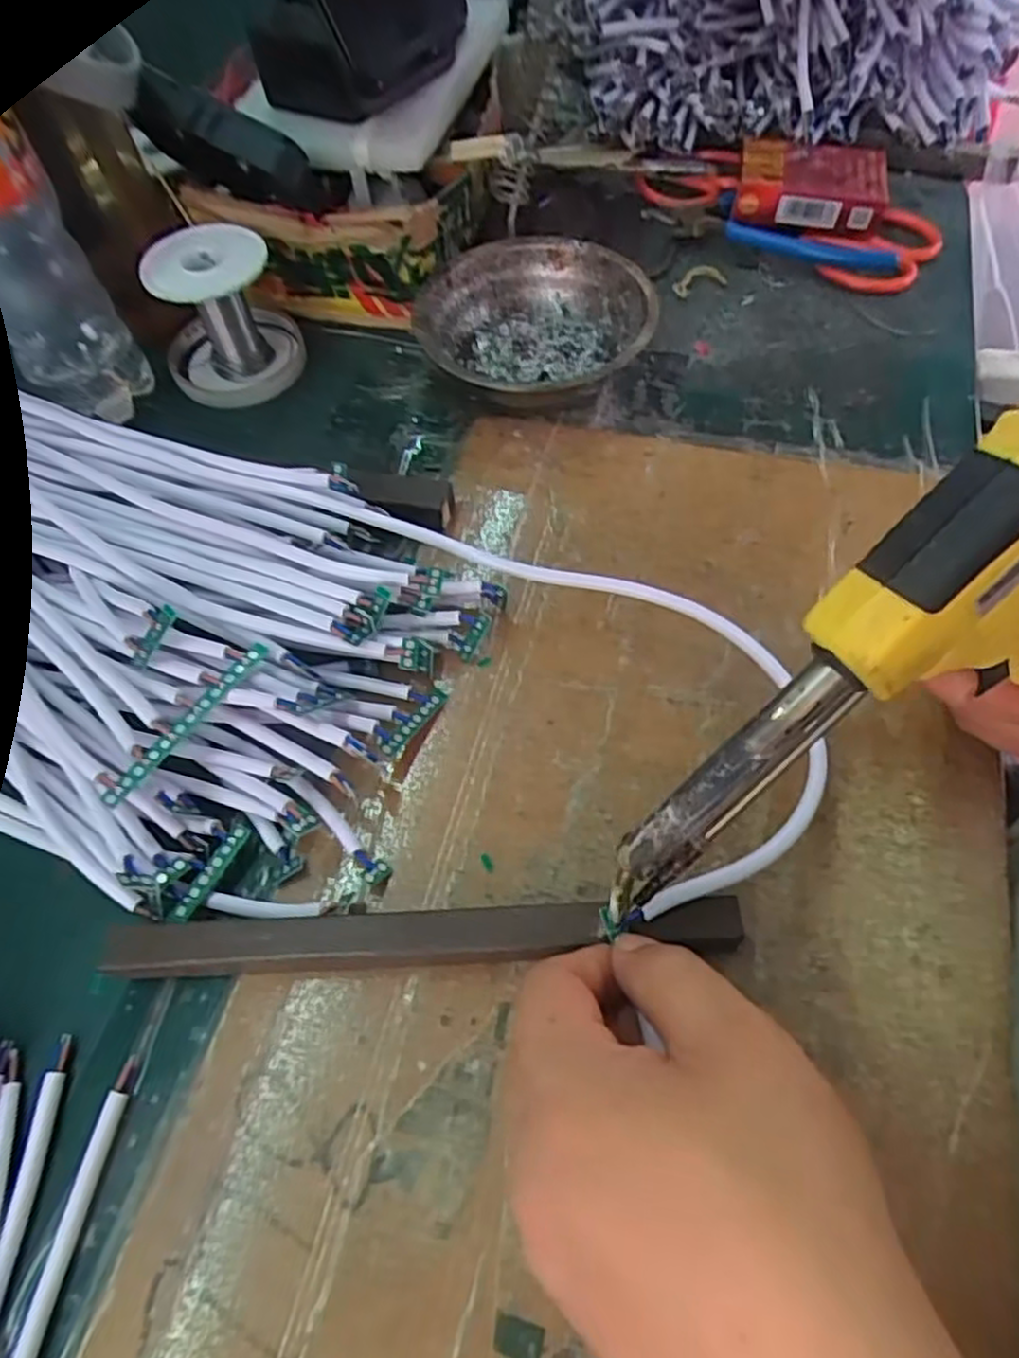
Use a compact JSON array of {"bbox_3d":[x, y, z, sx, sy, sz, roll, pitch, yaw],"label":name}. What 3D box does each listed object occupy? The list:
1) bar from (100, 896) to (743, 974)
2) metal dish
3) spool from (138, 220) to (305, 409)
[{"bbox_3d":[-0.028,0.091,0.264,0.218,0.023,0.018,-4,59,1],"label":"bar"},{"bbox_3d":[0.015,-0.195,0.424,0.115,0.043,0.120,-2,59,3],"label":"metal dish"},{"bbox_3d":[-0.163,-0.207,0.431,0.076,0.068,0.070,-24,61,-11],"label":"spool"}]

